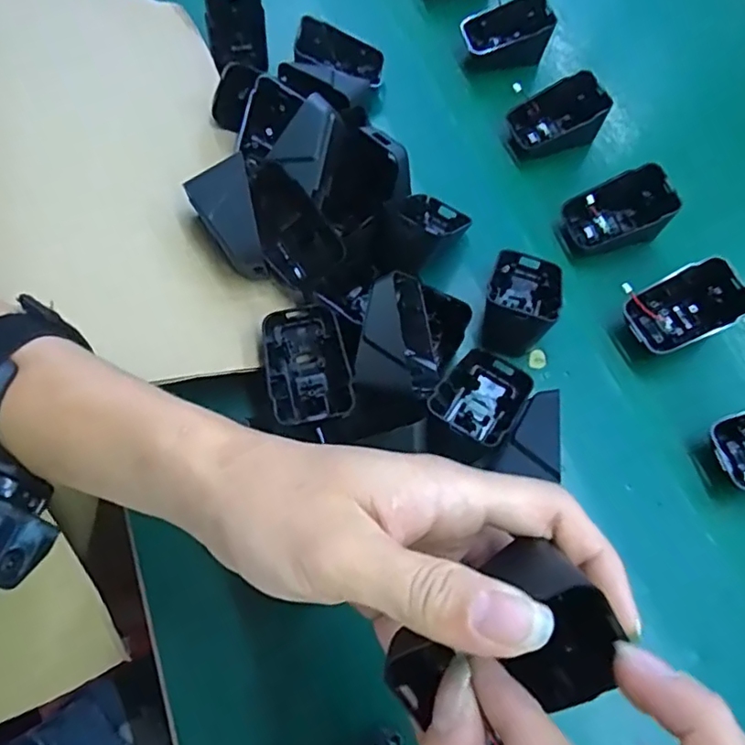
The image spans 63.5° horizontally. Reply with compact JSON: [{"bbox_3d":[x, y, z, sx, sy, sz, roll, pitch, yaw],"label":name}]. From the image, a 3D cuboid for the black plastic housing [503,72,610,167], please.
[{"bbox_3d":[0.137,-0.189,0.451,0.060,0.046,0.046,-18,68,-10],"label":"black plastic housing"}]

